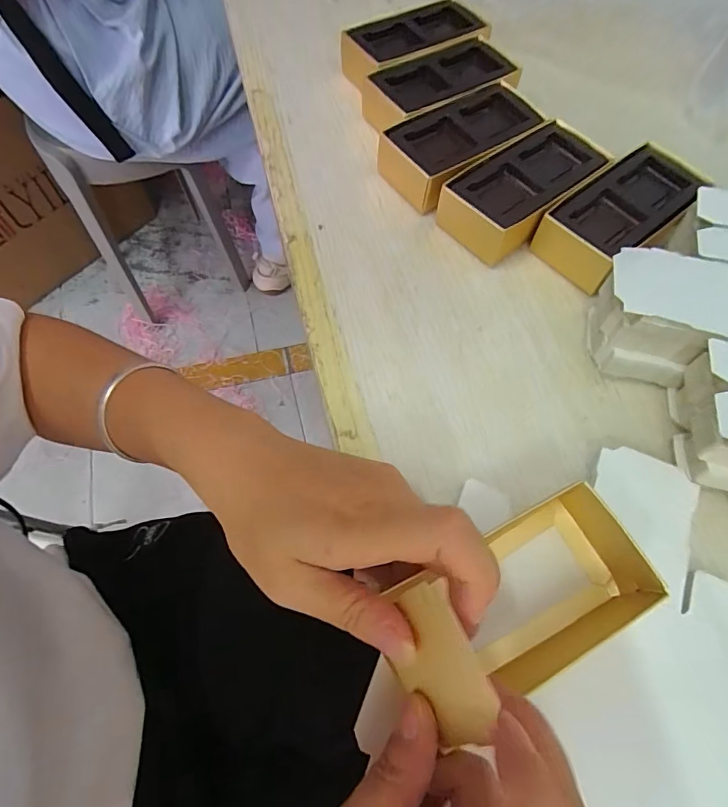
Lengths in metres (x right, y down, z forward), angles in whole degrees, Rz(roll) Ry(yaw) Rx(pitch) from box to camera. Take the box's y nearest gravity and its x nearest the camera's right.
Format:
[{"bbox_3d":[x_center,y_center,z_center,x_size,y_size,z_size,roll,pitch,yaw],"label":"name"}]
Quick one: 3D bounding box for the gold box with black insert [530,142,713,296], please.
[{"bbox_3d":[0.173,-0.127,0.310,0.125,0.035,0.055,-38,72,-17],"label":"gold box with black insert"}]

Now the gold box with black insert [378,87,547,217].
[{"bbox_3d":[0.072,-0.186,0.332,0.119,0.032,0.062,-28,70,-14],"label":"gold box with black insert"}]

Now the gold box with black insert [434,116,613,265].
[{"bbox_3d":[0.110,-0.147,0.317,0.108,0.033,0.057,-37,72,-17],"label":"gold box with black insert"}]

